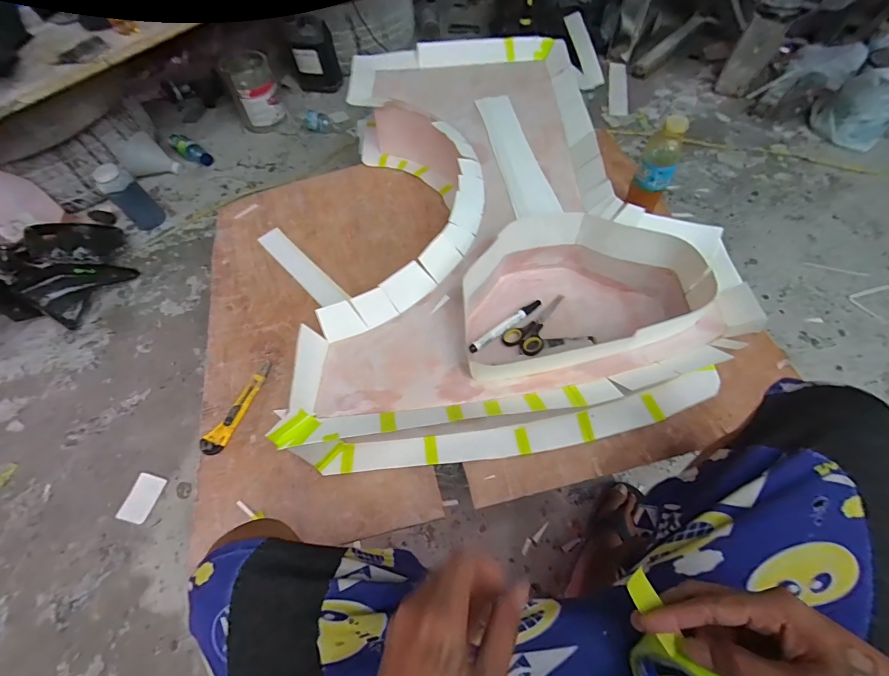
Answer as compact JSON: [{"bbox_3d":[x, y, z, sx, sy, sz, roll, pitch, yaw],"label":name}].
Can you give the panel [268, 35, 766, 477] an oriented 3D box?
[{"bbox_3d":[0.108,-0.248,0.717,0.587,0.176,0.903,-2,61,3],"label":"panel"}]

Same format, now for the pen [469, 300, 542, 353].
[{"bbox_3d":[0.099,-0.018,0.619,0.141,0.019,0.017,-35,63,-16],"label":"pen"}]

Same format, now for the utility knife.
[{"bbox_3d":[-0.334,0.112,0.631,0.036,0.017,0.163,18,62,14],"label":"utility knife"}]

